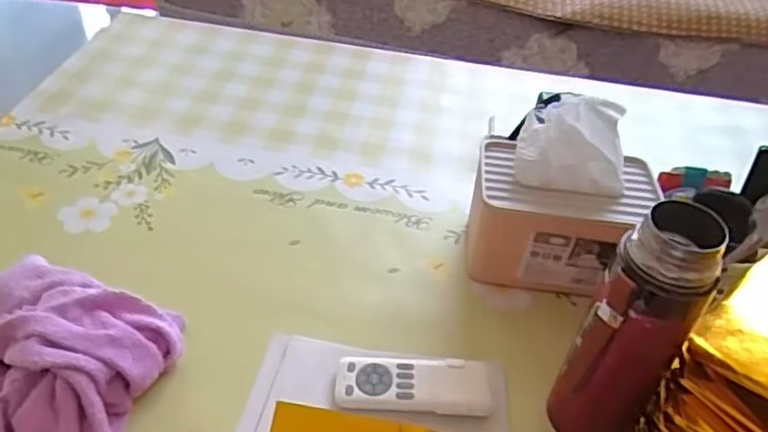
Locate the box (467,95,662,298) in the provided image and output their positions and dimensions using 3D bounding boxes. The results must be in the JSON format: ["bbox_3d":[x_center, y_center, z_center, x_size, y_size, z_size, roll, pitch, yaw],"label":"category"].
[{"bbox_3d":[0.169,-0.013,0.609,0.166,0.160,0.116,10,43,4],"label":"box"}]

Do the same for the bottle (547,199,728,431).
[{"bbox_3d":[0.170,0.090,0.440,0.064,0.220,0.053,30,48,24],"label":"bottle"}]

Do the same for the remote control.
[{"bbox_3d":[0.025,0.138,0.522,0.125,0.009,0.046,4,43,-2],"label":"remote control"}]

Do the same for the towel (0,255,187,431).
[{"bbox_3d":[-0.254,0.107,0.502,0.180,0.064,0.204,-12,45,-18],"label":"towel"}]

